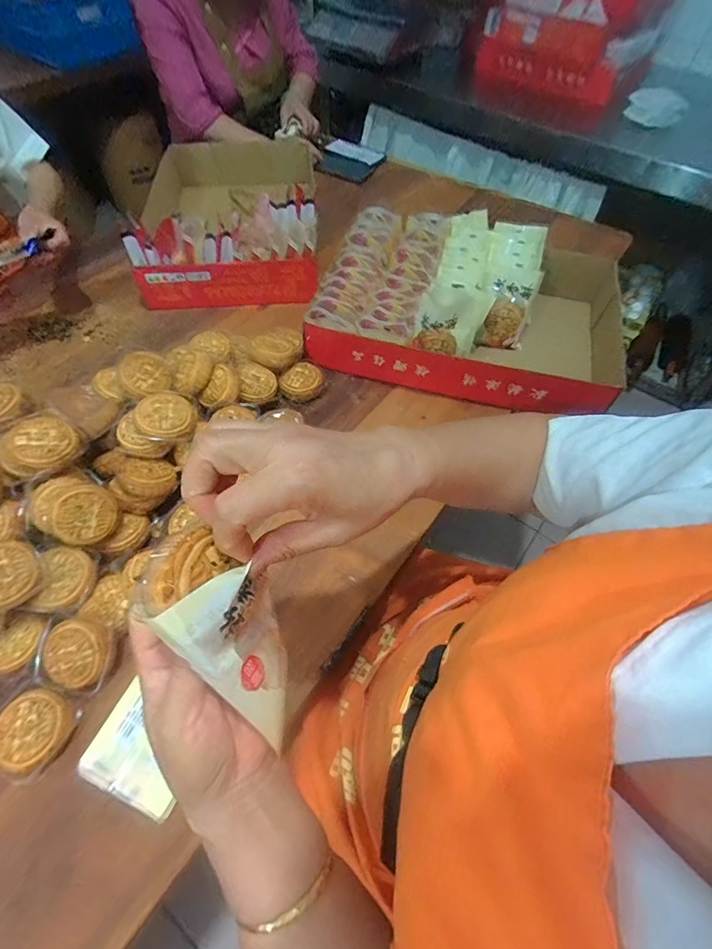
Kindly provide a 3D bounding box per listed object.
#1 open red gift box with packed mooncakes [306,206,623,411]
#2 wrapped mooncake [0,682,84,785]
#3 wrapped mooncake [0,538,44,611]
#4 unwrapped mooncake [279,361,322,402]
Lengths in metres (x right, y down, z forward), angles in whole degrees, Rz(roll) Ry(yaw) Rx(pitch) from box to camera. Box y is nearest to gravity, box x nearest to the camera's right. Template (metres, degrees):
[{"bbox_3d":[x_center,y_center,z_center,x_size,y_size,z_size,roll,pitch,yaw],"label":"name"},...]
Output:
[{"bbox_3d":[0.186,-0.287,0.693,0.462,0.134,0.323,15,60,7],"label":"open red gift box with packed mooncakes"},{"bbox_3d":[-0.321,0.252,0.419,0.073,0.028,0.072,25,61,12],"label":"wrapped mooncake"},{"bbox_3d":[-0.358,0.101,0.426,0.066,0.021,0.065,8,65,-18],"label":"wrapped mooncake"},{"bbox_3d":[-0.086,-0.145,0.658,0.062,0.019,0.070,-3,59,-4],"label":"unwrapped mooncake"}]

